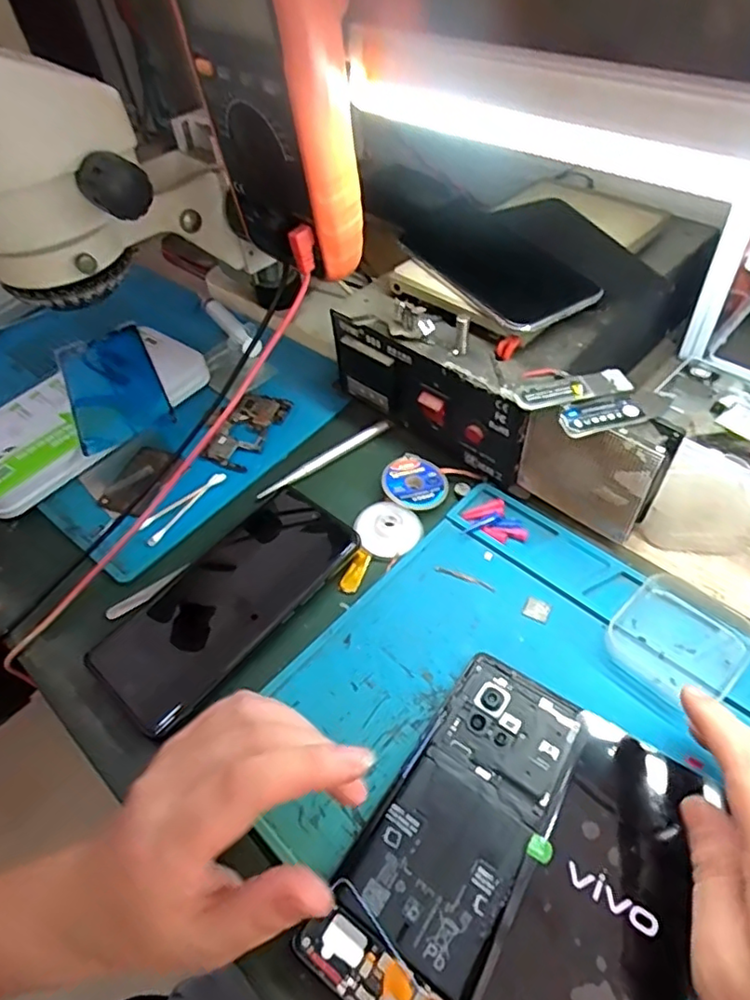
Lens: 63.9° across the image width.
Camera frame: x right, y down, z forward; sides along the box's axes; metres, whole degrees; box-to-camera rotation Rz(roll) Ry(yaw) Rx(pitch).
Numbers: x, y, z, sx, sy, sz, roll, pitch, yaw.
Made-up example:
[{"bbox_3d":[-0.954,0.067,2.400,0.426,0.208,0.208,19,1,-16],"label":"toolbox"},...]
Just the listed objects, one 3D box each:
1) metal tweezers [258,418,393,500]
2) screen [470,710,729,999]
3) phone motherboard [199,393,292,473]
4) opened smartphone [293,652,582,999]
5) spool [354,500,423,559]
[{"bbox_3d":[-0.037,-0.032,0.452,0.114,0.005,0.013,-31,53,-19],"label":"metal tweezers"},{"bbox_3d":[0.097,0.178,0.254,0.073,0.005,0.160,27,57,18],"label":"screen"},{"bbox_3d":[-0.106,-0.057,0.476,0.051,0.008,0.078,22,60,11],"label":"phone motherboard"},{"bbox_3d":[0.040,0.152,0.282,0.070,0.007,0.162,26,57,25],"label":"opened smartphone"},{"bbox_3d":[0.010,0.018,0.399,0.040,0.013,0.036,-14,49,-5],"label":"spool"}]

